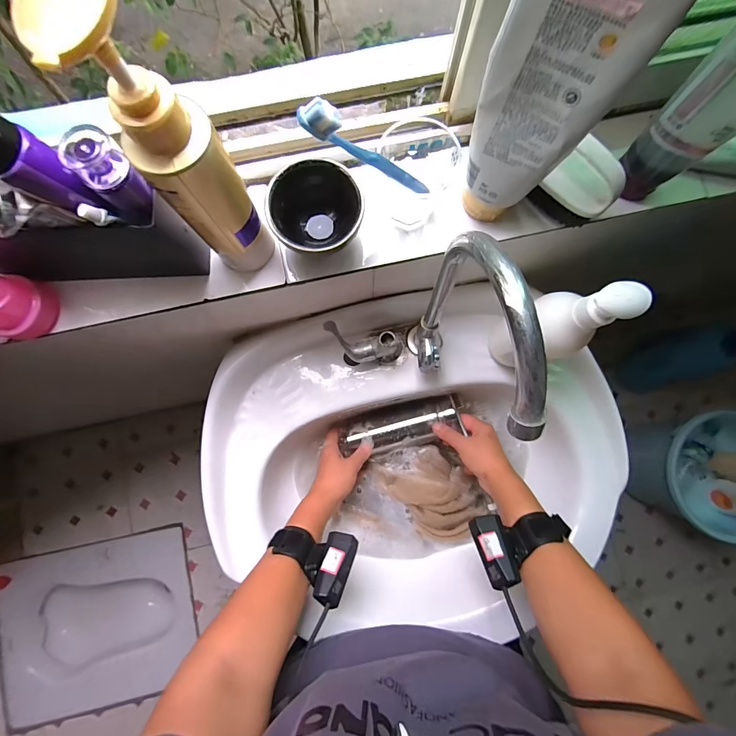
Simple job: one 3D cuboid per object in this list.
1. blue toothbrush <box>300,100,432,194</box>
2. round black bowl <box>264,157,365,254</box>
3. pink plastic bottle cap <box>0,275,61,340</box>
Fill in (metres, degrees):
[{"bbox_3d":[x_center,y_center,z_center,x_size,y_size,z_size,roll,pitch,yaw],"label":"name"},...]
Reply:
[{"bbox_3d":[0.009,-0.155,0.274,0.018,0.172,0.007,-29,83,32],"label":"blue toothbrush"},{"bbox_3d":[-0.047,-0.142,0.344,0.082,0.046,0.083,0,83,-1],"label":"round black bowl"},{"bbox_3d":[-0.328,-0.058,0.334,0.048,0.054,0.056,14,83,1],"label":"pink plastic bottle cap"}]

